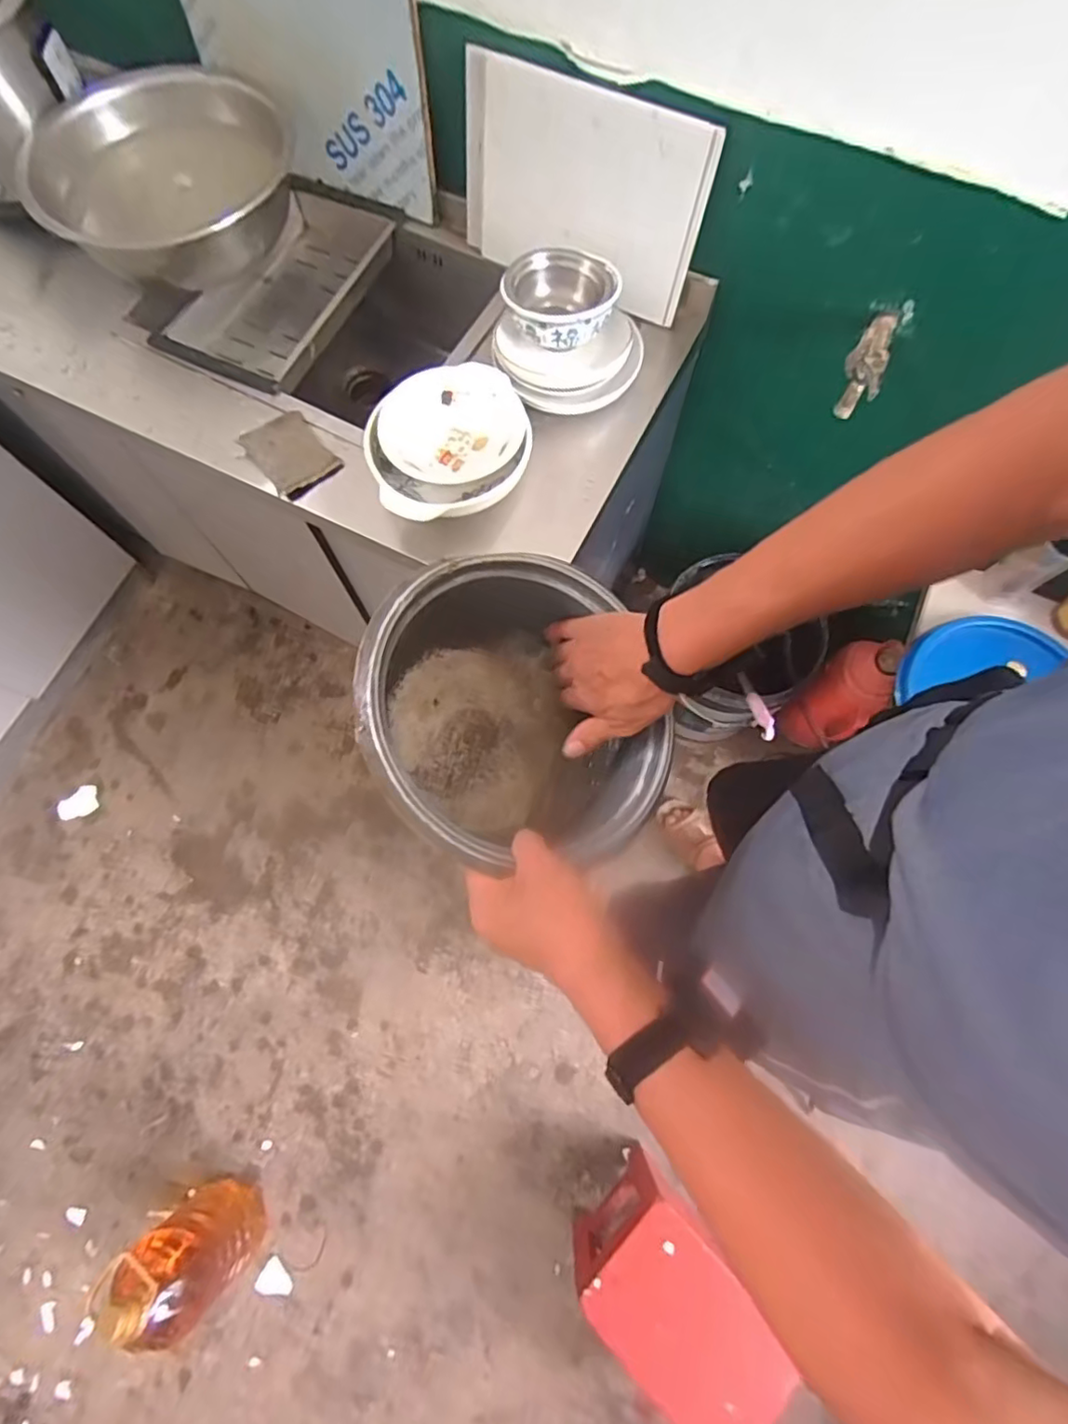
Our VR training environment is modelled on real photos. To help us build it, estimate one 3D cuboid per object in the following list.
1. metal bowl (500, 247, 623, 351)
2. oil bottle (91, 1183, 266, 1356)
[{"bbox_3d":[0.033,-0.529,0.799,0.140,0.066,0.128,0,75,0],"label":"metal bowl"},{"bbox_3d":[-0.595,0.946,1.074,0.157,0.329,0.155,0,74,2],"label":"oil bottle"}]

